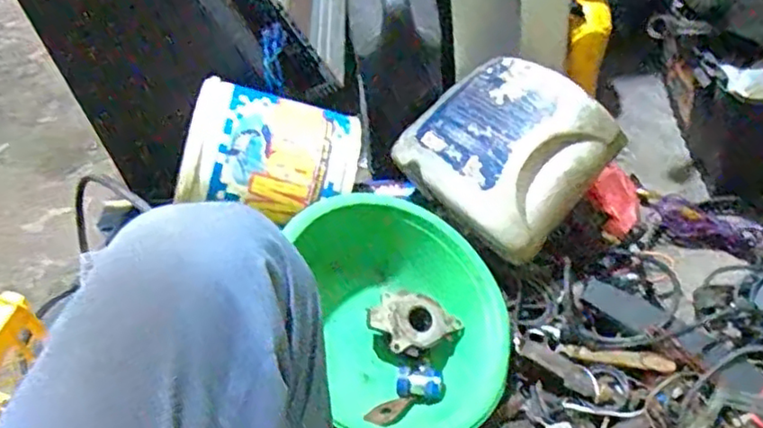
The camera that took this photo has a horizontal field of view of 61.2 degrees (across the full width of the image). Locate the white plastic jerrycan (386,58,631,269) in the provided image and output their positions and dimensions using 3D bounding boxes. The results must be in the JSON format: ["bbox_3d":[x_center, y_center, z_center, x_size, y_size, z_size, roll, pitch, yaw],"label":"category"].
[{"bbox_3d":[0.146,-0.074,0.792,0.230,0.120,0.199,37,93,19],"label":"white plastic jerrycan"}]

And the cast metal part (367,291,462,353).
[{"bbox_3d":[0.035,0.123,0.740,0.089,0.017,0.076,-27,74,-30],"label":"cast metal part"}]

